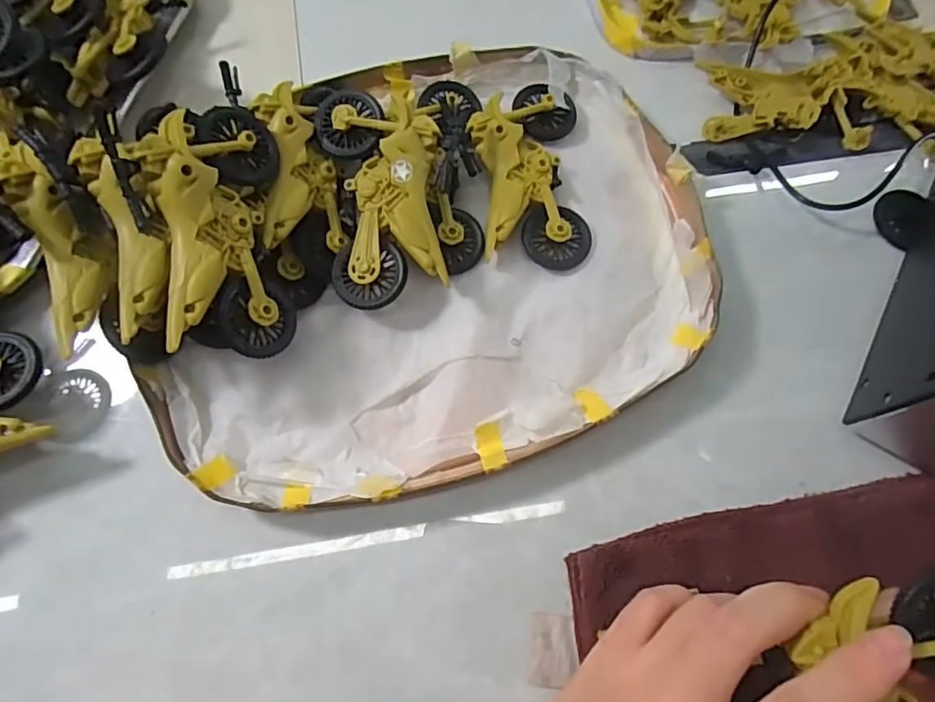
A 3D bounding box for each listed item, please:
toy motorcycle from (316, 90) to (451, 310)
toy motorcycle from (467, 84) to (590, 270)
[{"bbox_3d":[-0.044,-0.082,0.301,0.066,0.047,0.115,-3,72,-3],"label":"toy motorcycle"},{"bbox_3d":[0.035,-0.104,0.320,0.060,0.024,0.114,-2,72,-3],"label":"toy motorcycle"}]

